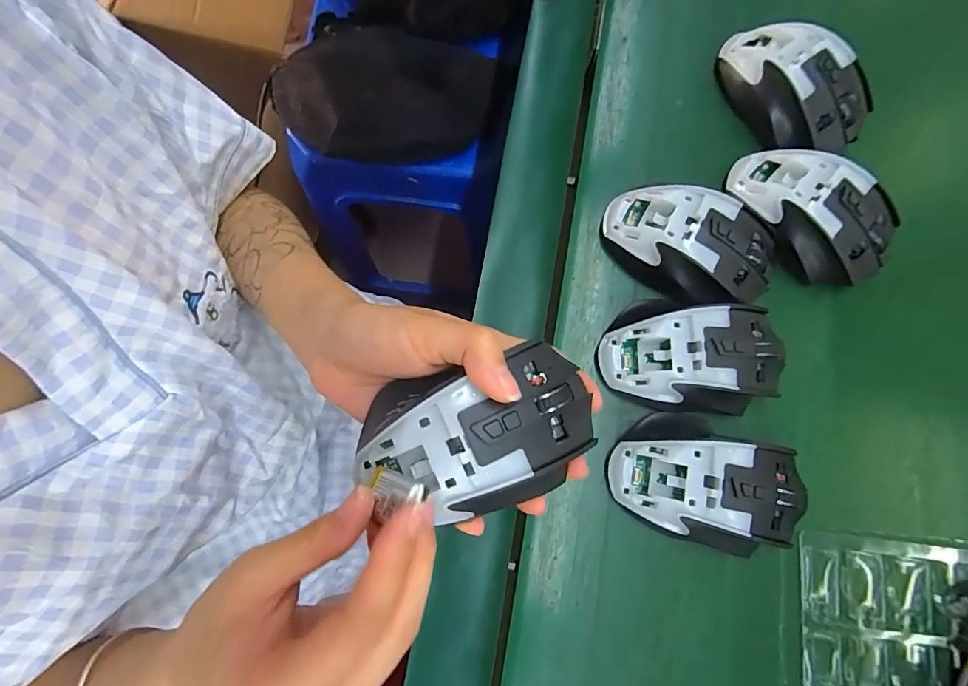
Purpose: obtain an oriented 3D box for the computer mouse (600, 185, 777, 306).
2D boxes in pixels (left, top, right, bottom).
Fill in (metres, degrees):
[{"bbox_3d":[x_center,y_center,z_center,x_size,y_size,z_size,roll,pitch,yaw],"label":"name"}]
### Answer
[{"bbox_3d":[0.139,-0.066,0.306,0.116,0.040,0.071,25,80,3],"label":"computer mouse"}]

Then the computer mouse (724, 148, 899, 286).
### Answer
[{"bbox_3d":[0.225,-0.090,0.309,0.110,0.033,0.070,34,80,5],"label":"computer mouse"}]

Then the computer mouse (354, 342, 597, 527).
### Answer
[{"bbox_3d":[-0.004,0.042,0.203,0.107,0.033,0.064,-14,80,-4],"label":"computer mouse"}]

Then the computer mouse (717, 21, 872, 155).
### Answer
[{"bbox_3d":[0.227,-0.189,0.331,0.078,0.041,0.114,-31,82,-7],"label":"computer mouse"}]

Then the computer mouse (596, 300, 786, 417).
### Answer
[{"bbox_3d":[0.135,0.009,0.290,0.111,0.039,0.069,9,79,0],"label":"computer mouse"}]

